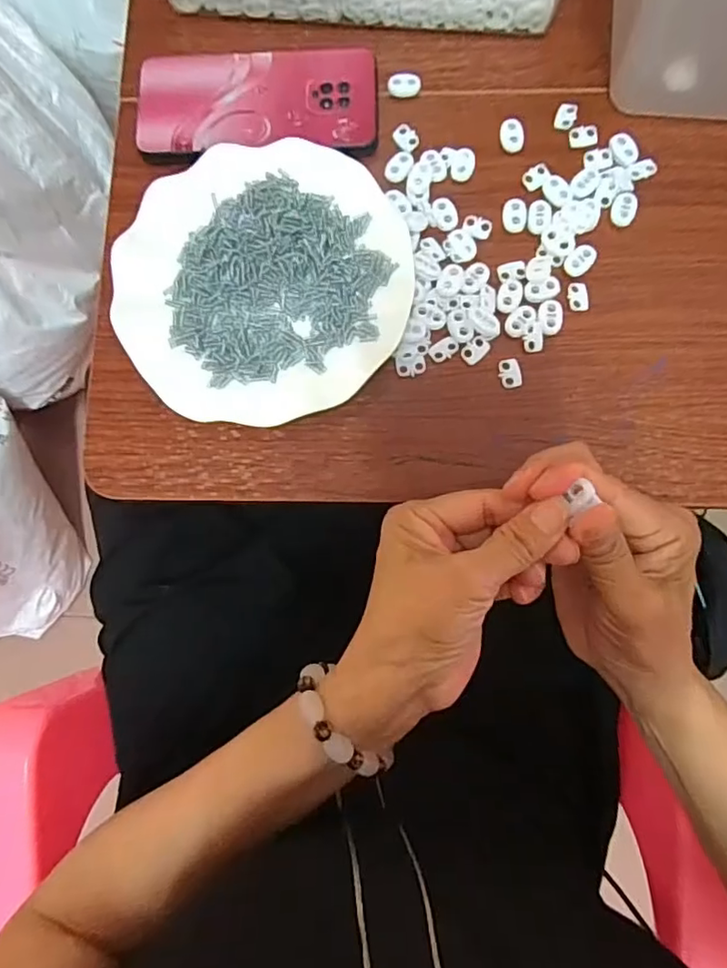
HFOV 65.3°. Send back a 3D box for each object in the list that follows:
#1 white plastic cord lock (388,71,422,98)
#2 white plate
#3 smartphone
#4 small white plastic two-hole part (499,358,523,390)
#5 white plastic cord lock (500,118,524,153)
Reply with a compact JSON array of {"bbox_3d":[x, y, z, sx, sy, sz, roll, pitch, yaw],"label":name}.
[{"bbox_3d":[0.029,-0.277,0.392,0.023,0.005,0.014,-6,81,2],"label":"white plastic cord lock"},{"bbox_3d":[-0.062,-0.128,0.362,0.180,0.022,0.178,0,81,2],"label":"white plate"},{"bbox_3d":[-0.073,-0.260,0.389,0.162,0.008,0.079,0,81,2],"label":"smartphone"},{"bbox_3d":[0.093,-0.070,0.357,0.014,0.004,0.019,-9,81,1],"label":"small white plastic two-hole part"},{"bbox_3d":[0.101,-0.236,0.383,0.015,0.005,0.022,-2,81,2],"label":"white plastic cord lock"}]

